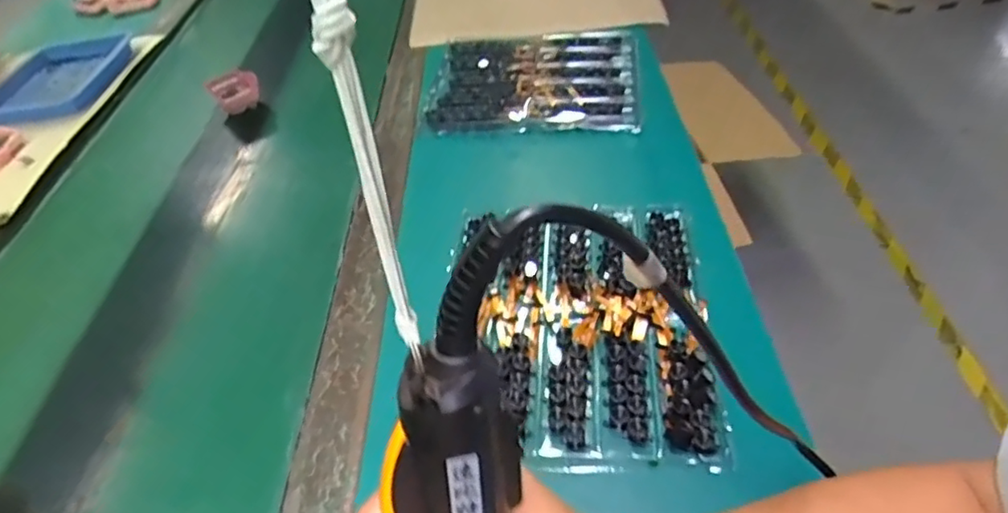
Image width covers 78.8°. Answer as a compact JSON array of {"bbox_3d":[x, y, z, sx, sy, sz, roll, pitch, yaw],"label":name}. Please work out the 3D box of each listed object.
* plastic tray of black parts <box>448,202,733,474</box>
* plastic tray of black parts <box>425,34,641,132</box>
[{"bbox_3d":[0.054,0.047,0.497,0.199,0.023,0.255,-1,45,6],"label":"plastic tray of black parts"},{"bbox_3d":[0.039,-0.227,0.788,0.253,0.027,0.229,1,45,8],"label":"plastic tray of black parts"}]

